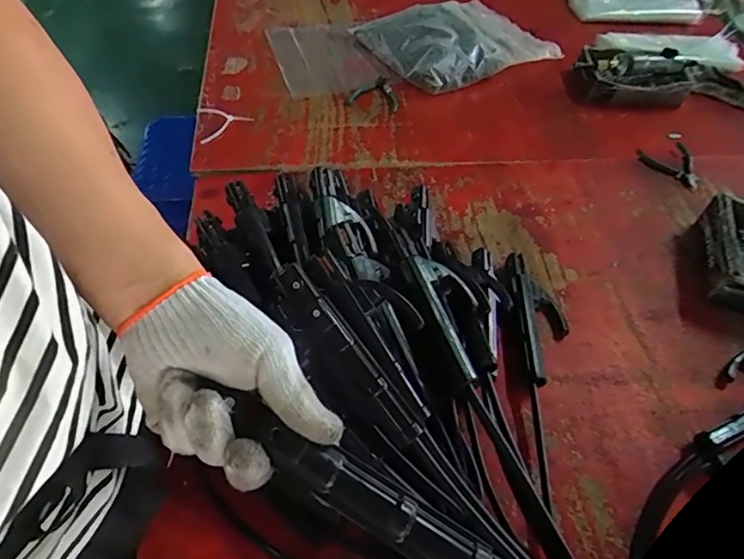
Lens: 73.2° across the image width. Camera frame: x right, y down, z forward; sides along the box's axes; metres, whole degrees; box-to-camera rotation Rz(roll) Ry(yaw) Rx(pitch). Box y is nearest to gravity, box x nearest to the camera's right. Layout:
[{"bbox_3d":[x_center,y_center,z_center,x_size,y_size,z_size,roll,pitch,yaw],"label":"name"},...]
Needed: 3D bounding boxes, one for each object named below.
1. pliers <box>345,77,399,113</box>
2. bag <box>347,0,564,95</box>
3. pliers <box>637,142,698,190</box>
[{"bbox_3d":[0.005,-0.374,0.996,0.097,0.014,0.100,6,53,1],"label":"pliers"},{"bbox_3d":[0.192,-0.538,1.104,0.377,0.068,0.290,-26,59,-21],"label":"bag"},{"bbox_3d":[0.535,-0.198,0.886,0.091,0.021,0.119,-8,54,-9],"label":"pliers"}]

